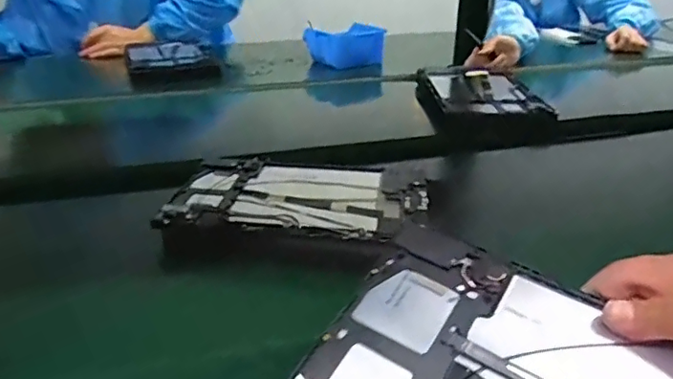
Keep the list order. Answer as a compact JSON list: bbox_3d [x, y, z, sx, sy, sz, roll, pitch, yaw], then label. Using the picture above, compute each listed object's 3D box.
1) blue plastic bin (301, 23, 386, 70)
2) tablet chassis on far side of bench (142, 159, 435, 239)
[{"bbox_3d":[0.012,-0.281,1.075,0.133,0.068,0.118,-12,29,-26],"label":"blue plastic bin"},{"bbox_3d":[-0.034,0.005,0.528,0.232,0.009,0.147,4,26,6],"label":"tablet chassis on far side of bench"}]

